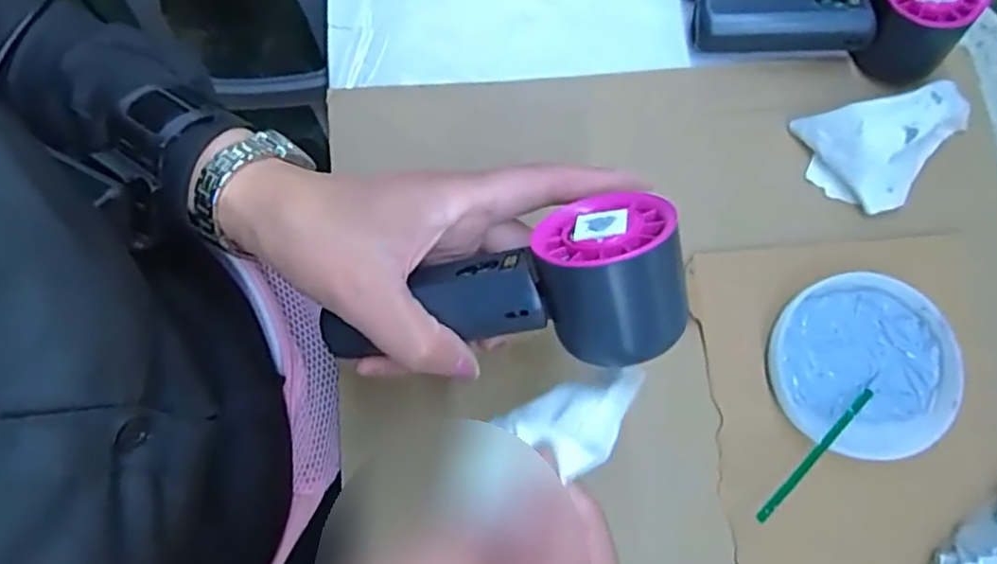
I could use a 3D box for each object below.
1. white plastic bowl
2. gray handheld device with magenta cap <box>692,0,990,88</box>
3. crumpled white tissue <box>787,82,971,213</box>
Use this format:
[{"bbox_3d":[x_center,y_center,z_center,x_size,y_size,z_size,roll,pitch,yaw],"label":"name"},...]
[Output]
[{"bbox_3d":[0.203,0.047,0.375,0.095,0.018,0.098,1,76,-2],"label":"white plastic bowl"},{"bbox_3d":[0.203,-0.167,0.411,0.153,0.056,0.069,16,76,1],"label":"gray handheld device with magenta cap"},{"bbox_3d":[0.238,-0.082,0.399,0.102,0.040,0.071,-7,77,-4],"label":"crumpled white tissue"}]

